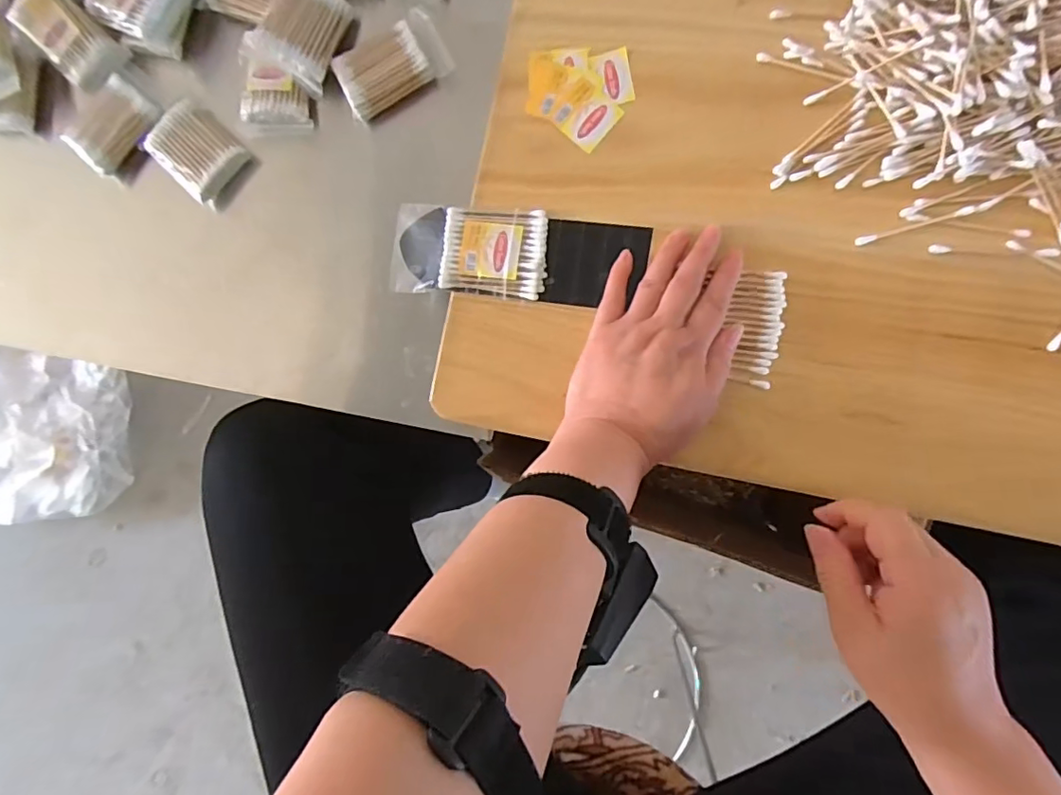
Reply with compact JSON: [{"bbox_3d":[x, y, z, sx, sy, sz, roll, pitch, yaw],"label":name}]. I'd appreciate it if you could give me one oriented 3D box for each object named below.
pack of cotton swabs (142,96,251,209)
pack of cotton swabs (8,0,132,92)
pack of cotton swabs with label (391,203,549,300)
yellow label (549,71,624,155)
[{"bbox_3d":[-0.287,-0.213,0.478,0.072,0.021,0.061,43,93,7],"label":"pack of cotton swabs"},{"bbox_3d":[-0.404,-0.315,0.484,0.089,0.025,0.054,41,102,-18],"label":"pack of cotton swabs"},{"bbox_3d":[-0.045,-0.106,0.401,0.114,0.013,0.063,6,90,9],"label":"pack of cotton swabs with label"},{"bbox_3d":[0.040,-0.206,0.400,0.043,0.004,0.040,44,96,7],"label":"yellow label"}]

